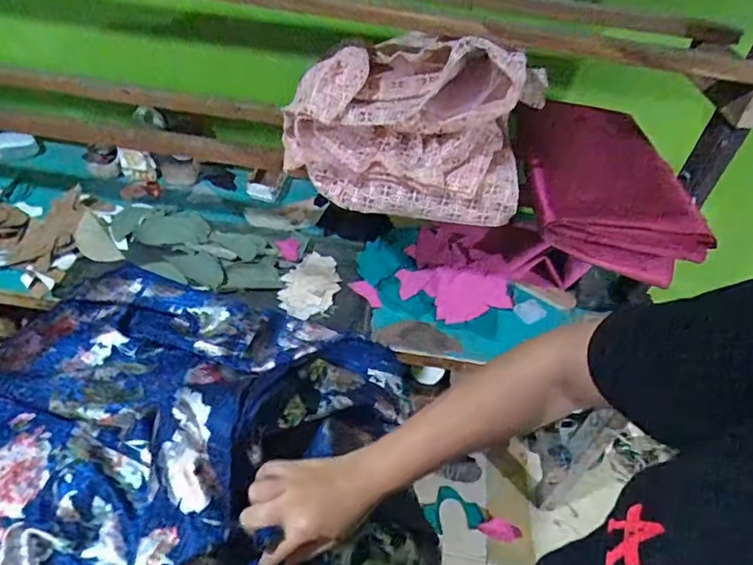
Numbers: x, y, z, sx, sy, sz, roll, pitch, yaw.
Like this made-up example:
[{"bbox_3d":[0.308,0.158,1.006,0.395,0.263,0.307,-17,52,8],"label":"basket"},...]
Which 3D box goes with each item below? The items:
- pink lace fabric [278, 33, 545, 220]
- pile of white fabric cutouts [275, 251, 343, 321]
[{"bbox_3d":[0.058,-0.220,0.705,0.337,0.212,0.175,12,44,4],"label":"pink lace fabric"},{"bbox_3d":[-0.116,0.001,0.938,0.099,0.020,0.165,19,46,12],"label":"pile of white fabric cutouts"}]

